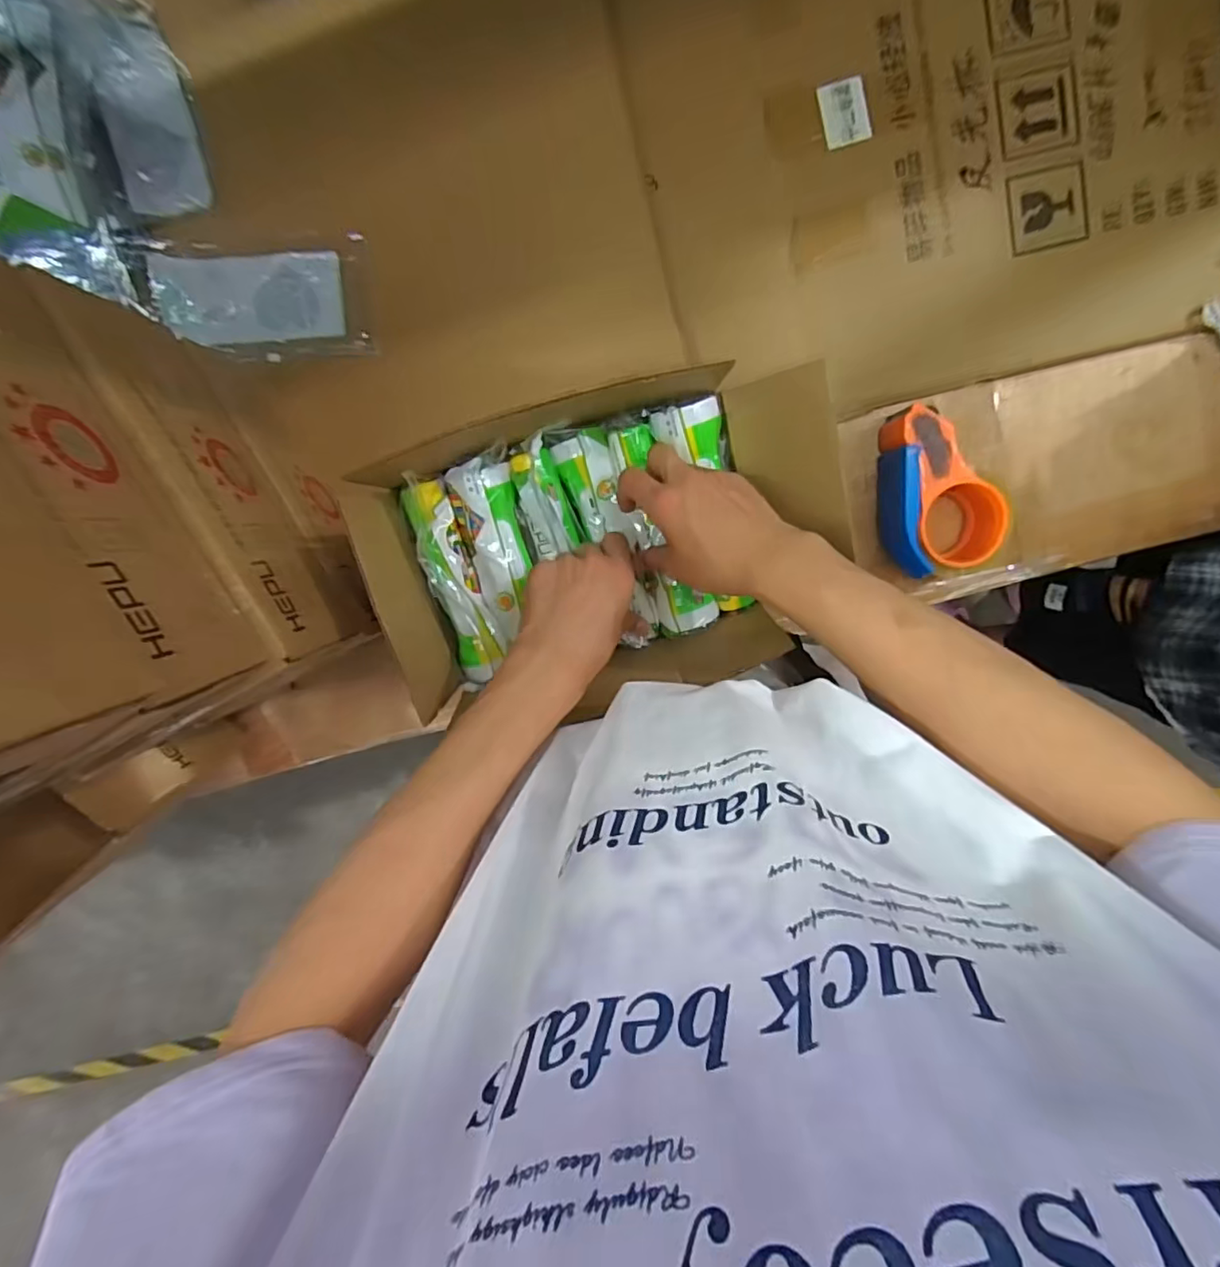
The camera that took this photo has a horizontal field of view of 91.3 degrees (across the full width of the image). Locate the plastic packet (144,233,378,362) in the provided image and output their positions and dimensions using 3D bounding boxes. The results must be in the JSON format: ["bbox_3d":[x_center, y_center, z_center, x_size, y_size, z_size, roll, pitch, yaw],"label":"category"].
[{"bbox_3d":[-0.324,-0.311,0.560,0.195,0.014,0.102,-4,98,0],"label":"plastic packet"}]

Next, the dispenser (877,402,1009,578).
[{"bbox_3d":[0.297,-0.133,0.563,0.096,0.058,0.155,-25,98,3],"label":"dispenser"}]

